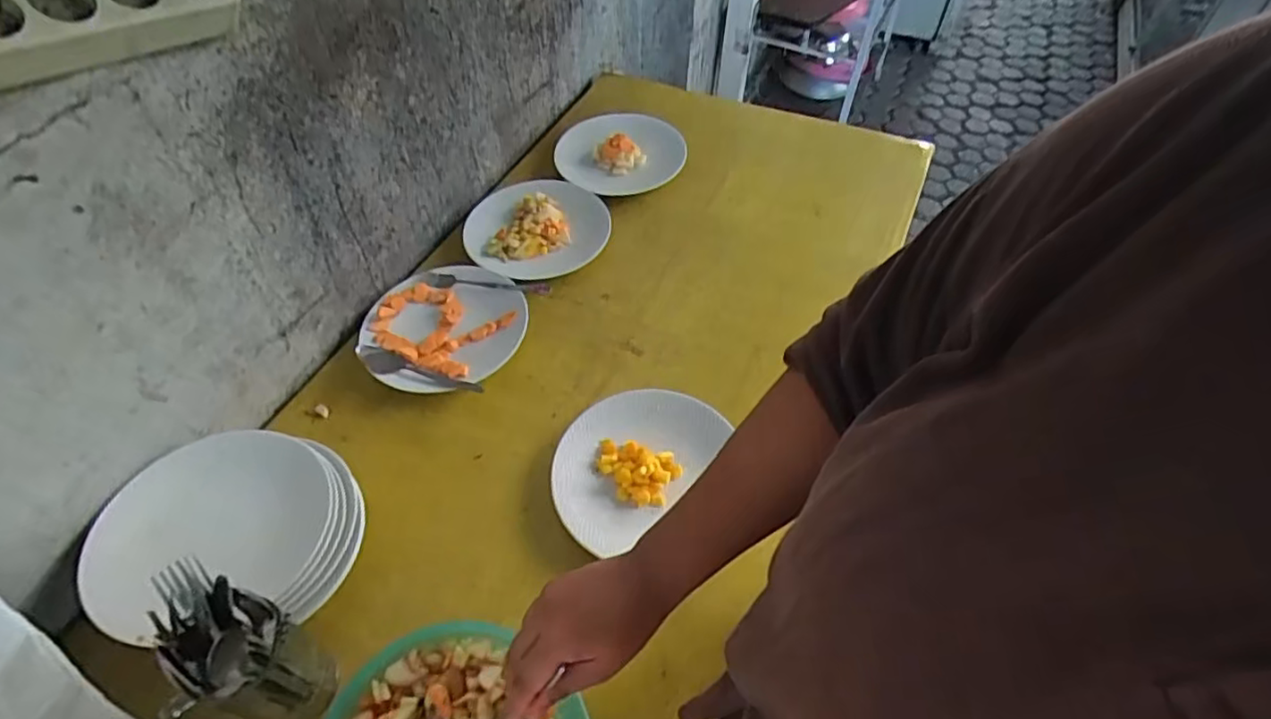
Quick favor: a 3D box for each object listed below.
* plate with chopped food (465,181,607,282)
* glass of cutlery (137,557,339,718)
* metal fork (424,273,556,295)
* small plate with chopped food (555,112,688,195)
[{"bbox_3d":[-0.133,-0.182,0.903,0.196,0.026,0.167,-8,53,-7],"label":"plate with chopped food"},{"bbox_3d":[-0.307,0.230,0.496,0.092,0.155,0.087,0,53,0],"label":"glass of cutlery"},{"bbox_3d":[-0.195,-0.097,0.843,0.169,0.010,0.025,8,53,6],"label":"metal fork"},{"bbox_3d":[-0.024,-0.313,0.997,0.193,0.044,0.152,-25,57,-19],"label":"small plate with chopped food"}]

